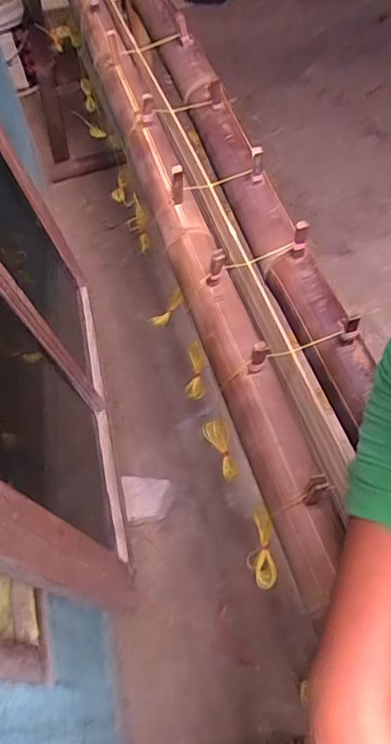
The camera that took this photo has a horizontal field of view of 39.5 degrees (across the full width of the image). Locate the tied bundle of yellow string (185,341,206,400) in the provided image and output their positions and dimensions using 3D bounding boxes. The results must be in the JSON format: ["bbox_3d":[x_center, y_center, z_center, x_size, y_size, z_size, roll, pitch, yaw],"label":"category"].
[{"bbox_3d":[0.000,0.000,0.850,0.028,0.093,0.023,4,23,7],"label":"tied bundle of yellow string"}]

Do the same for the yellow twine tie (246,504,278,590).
[{"bbox_3d":[0.079,0.211,0.652,0.033,0.104,0.026,-4,15,2],"label":"yellow twine tie"}]

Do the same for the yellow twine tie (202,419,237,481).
[{"bbox_3d":[0.039,0.115,0.809,0.034,0.027,0.091,-19,85,-7],"label":"yellow twine tie"}]

